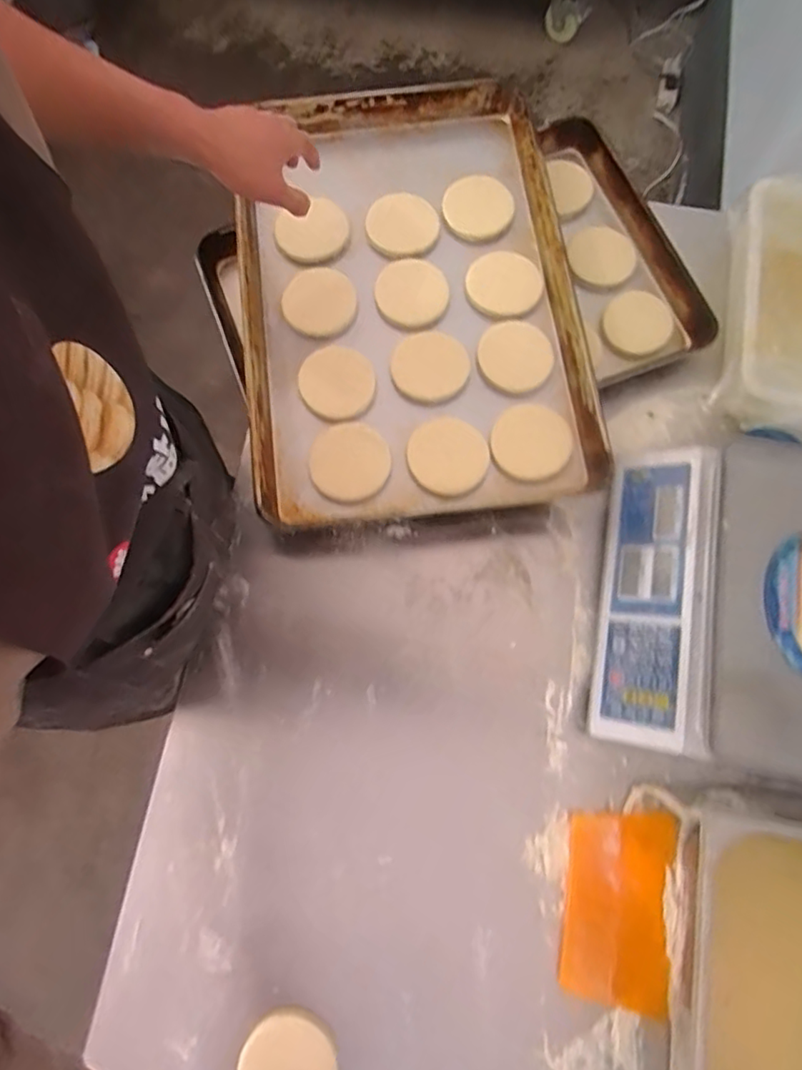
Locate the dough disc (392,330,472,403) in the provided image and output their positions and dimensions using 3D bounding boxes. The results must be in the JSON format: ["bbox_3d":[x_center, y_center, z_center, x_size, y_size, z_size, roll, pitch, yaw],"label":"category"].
[{"bbox_3d":[0.036,-0.207,0.712,0.092,0.009,0.090,0,75,0],"label":"dough disc"}]

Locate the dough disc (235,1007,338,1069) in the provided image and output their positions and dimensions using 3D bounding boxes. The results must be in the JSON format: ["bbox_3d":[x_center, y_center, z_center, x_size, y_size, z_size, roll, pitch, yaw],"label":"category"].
[{"bbox_3d":[-0.112,0.528,0.566,0.093,0.013,0.096,0,75,0],"label":"dough disc"}]

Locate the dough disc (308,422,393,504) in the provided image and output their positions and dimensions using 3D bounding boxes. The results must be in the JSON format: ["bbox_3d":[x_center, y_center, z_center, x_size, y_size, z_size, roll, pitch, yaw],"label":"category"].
[{"bbox_3d":[-0.062,-0.086,0.677,0.100,0.005,0.091,33,82,17],"label":"dough disc"}]

